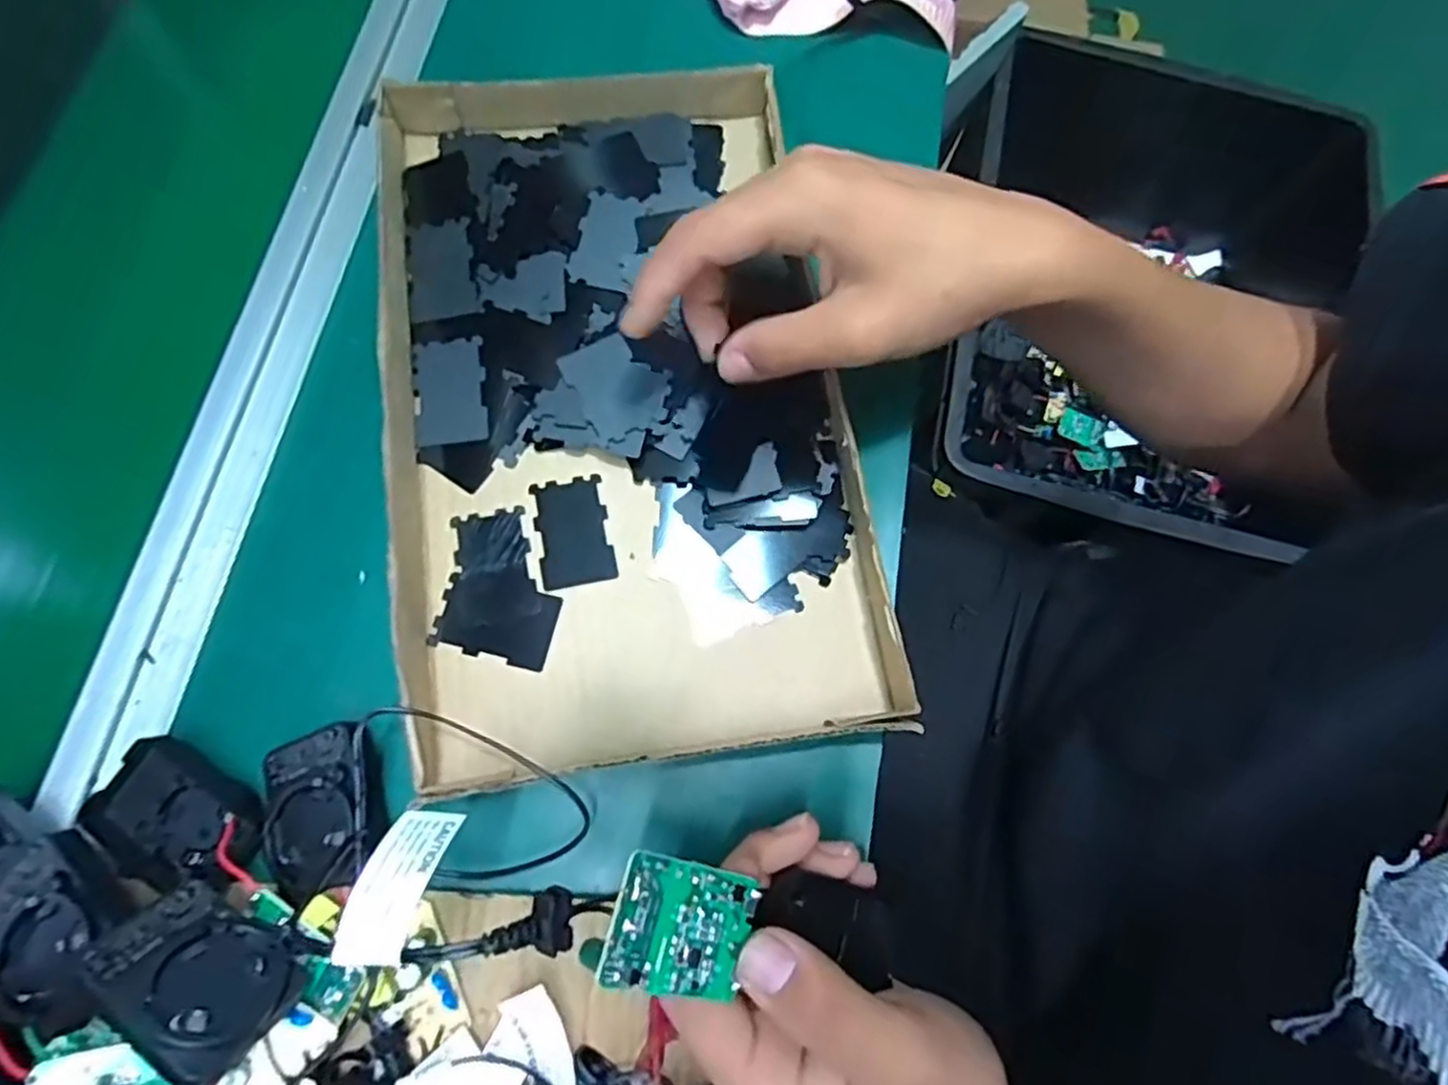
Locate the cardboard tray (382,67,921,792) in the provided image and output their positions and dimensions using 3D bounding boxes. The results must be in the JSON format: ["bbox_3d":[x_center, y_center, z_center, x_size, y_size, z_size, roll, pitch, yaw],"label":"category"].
[{"bbox_3d":[-0.047,-0.077,0.350,0.207,0.027,0.345,-9,77,-3],"label":"cardboard tray"}]

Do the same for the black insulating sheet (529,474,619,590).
[{"bbox_3d":[-0.070,-0.005,0.341,0.033,0.004,0.051,-12,74,-8],"label":"black insulating sheet"}]

